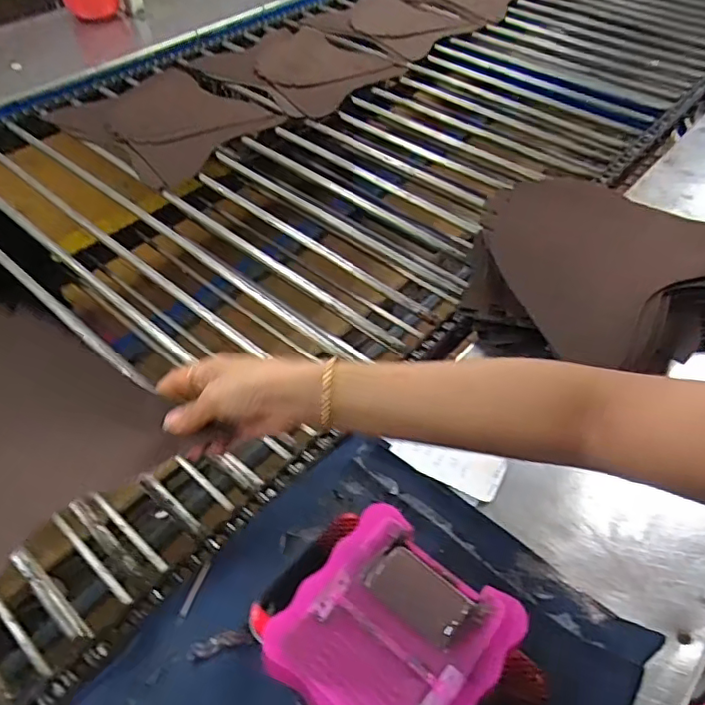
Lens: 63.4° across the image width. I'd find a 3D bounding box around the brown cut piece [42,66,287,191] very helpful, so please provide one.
[{"bbox_3d":[-0.321,-0.405,0.950,0.324,0.030,0.261,32,56,24],"label":"brown cut piece"}]

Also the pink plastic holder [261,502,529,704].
[{"bbox_3d":[0.022,0.149,0.304,0.105,0.007,0.107,32,56,24],"label":"pink plastic holder"}]

